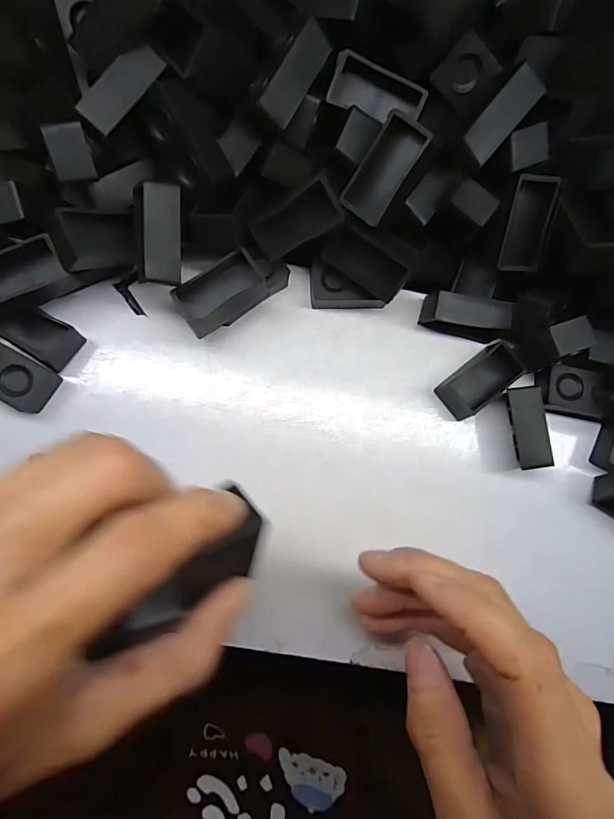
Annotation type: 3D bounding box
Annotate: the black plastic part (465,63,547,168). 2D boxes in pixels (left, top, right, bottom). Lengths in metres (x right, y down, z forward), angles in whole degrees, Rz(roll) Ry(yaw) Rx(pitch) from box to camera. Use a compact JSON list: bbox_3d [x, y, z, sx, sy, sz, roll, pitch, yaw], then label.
[{"bbox_3d":[0.083,-0.123,0.185,0.014,0.007,0.037,40,101,1],"label":"black plastic part"}]

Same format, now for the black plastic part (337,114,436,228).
[{"bbox_3d":[0.033,-0.104,0.192,0.022,0.009,0.041,46,123,19],"label":"black plastic part"}]

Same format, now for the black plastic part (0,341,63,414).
[{"bbox_3d":[-0.146,-0.018,0.214,0.042,0.016,0.024,31,81,-2],"label":"black plastic part"}]

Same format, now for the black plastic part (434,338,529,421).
[{"bbox_3d":[0.096,-0.016,0.240,0.046,0.014,0.025,-39,89,-10],"label":"black plastic part"}]

